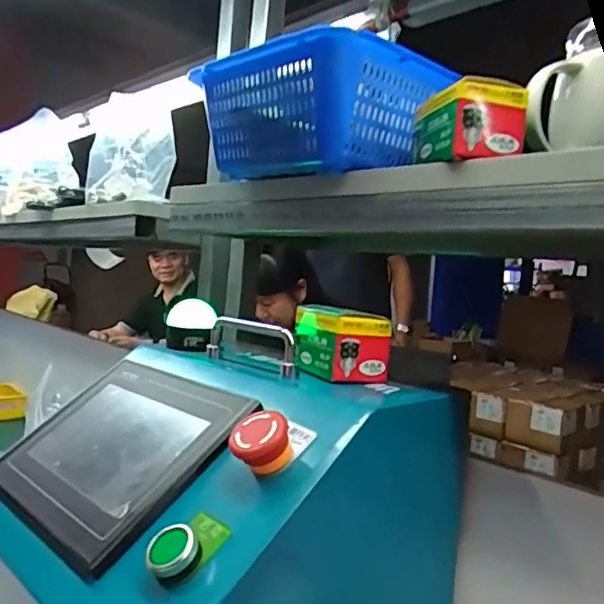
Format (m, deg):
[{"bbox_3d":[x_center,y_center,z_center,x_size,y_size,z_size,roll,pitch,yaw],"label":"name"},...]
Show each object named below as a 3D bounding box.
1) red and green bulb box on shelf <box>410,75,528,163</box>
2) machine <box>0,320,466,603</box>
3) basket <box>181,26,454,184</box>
[{"bbox_3d":[0.118,-0.125,0.416,0.055,0.052,0.073,3,3,-14],"label":"red and green bulb box on shelf"},{"bbox_3d":[-0.073,0.182,0.465,0.283,0.252,0.299,7,4,45],"label":"machine"},{"bbox_3d":[0.004,-0.158,0.507,0.138,0.090,0.207,2,4,-39],"label":"basket"}]

